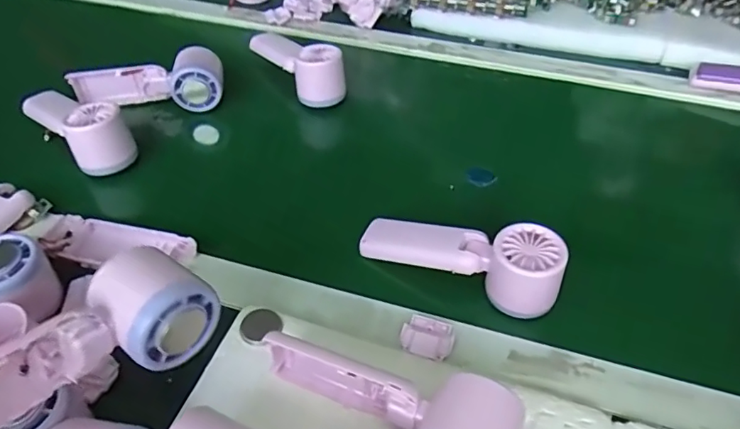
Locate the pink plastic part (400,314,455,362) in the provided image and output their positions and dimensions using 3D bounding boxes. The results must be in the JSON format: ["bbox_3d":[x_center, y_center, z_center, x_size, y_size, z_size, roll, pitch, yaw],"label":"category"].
[{"bbox_3d":[0.044,0.091,0.408,0.037,0.009,0.034,17,48,15],"label":"pink plastic part"}]

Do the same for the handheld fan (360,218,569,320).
[{"bbox_3d":[0.076,0.035,0.454,0.163,0.054,0.049,11,45,27],"label":"handheld fan"}]

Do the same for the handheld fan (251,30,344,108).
[{"bbox_3d":[-0.081,-0.174,0.634,0.104,0.057,0.053,34,54,28],"label":"handheld fan"}]

